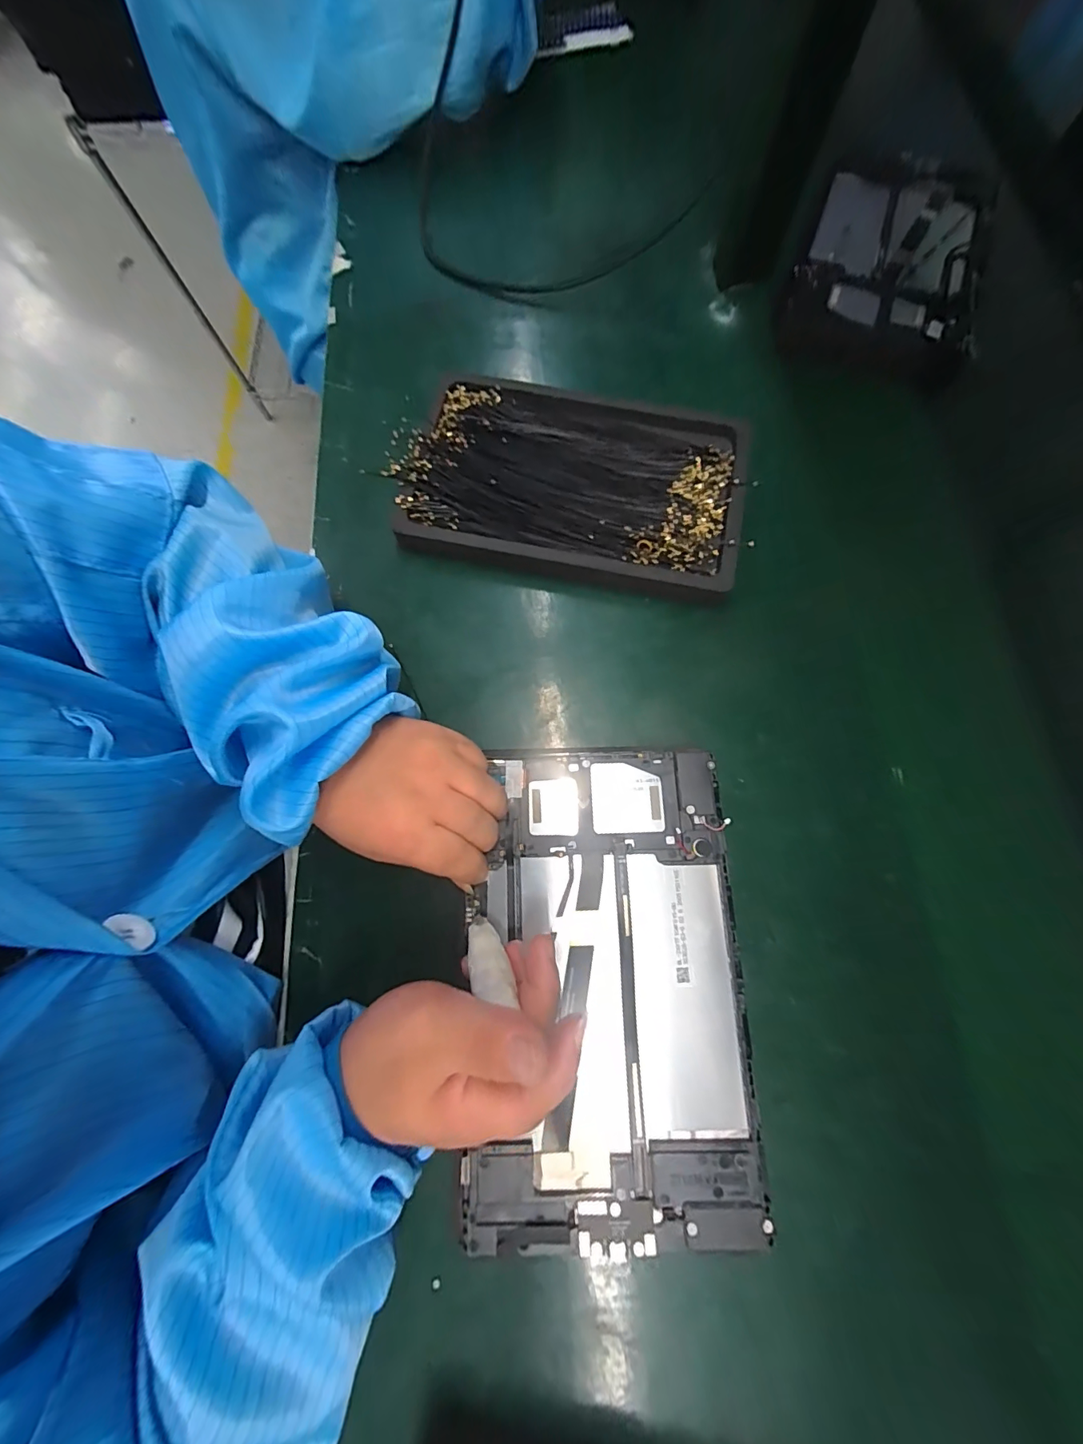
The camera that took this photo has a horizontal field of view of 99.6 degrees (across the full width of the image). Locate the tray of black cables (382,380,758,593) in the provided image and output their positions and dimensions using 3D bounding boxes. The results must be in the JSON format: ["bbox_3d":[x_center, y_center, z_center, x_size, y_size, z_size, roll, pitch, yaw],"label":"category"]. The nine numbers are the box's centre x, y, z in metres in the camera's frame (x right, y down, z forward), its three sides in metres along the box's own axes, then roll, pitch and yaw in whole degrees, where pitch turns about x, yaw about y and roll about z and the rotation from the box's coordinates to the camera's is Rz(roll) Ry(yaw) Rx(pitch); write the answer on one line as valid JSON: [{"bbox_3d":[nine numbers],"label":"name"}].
[{"bbox_3d":[0.025,-0.185,0.352,0.249,0.027,0.158,11,74,3],"label":"tray of black cables"}]

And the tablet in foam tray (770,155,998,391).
[{"bbox_3d":[0.315,-0.418,0.418,0.158,0.029,0.272,19,75,5],"label":"tablet in foam tray"}]

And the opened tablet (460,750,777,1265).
[{"bbox_3d":[0.036,0.135,0.249,0.145,0.007,0.238,-2,74,0],"label":"opened tablet"}]

